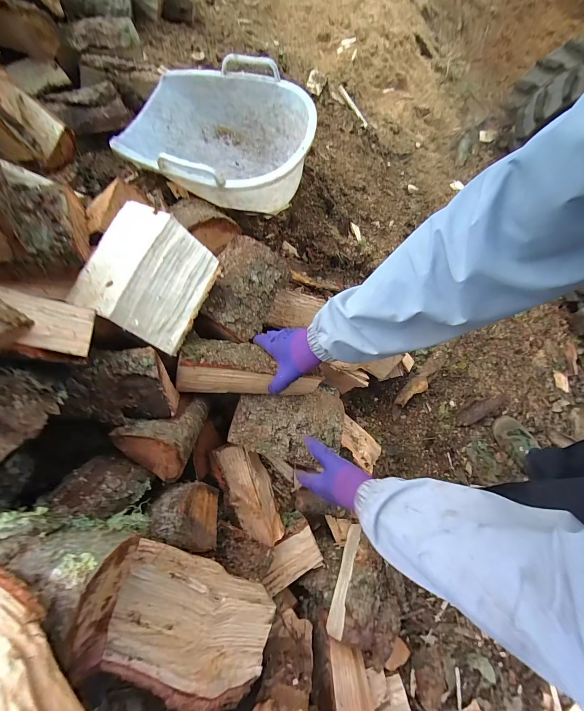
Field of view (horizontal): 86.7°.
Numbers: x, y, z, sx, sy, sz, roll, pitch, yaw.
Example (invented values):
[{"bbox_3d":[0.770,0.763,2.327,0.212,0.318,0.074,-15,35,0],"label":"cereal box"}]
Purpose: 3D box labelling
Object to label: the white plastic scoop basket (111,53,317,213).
[{"bbox_3d":[-0.174,-0.521,0.785,0.440,0.176,0.439,3,64,-1],"label":"white plastic scoop basket"}]

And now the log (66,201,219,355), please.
[{"bbox_3d":[-0.210,-0.113,0.456,0.131,0.094,0.171,19,65,7],"label":"log"}]

